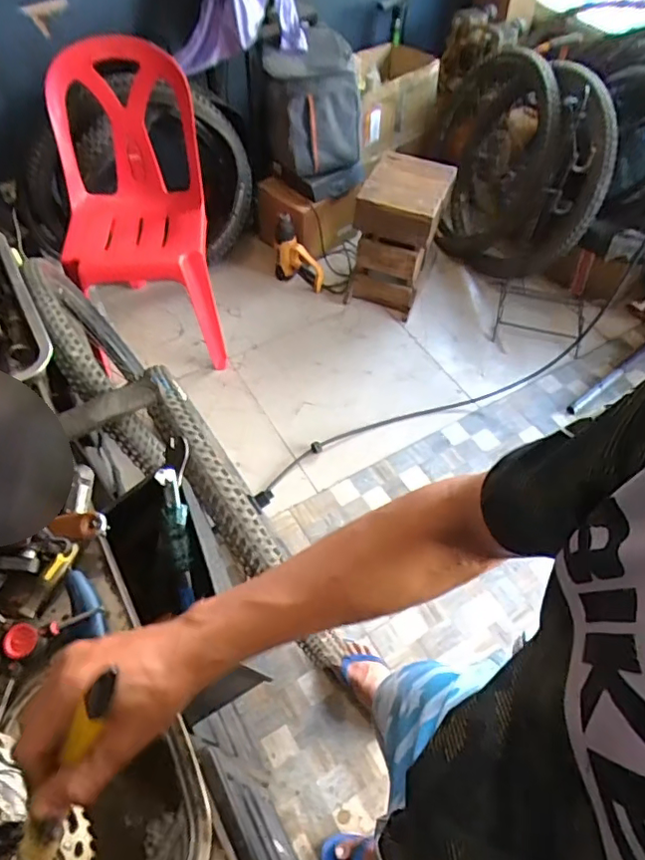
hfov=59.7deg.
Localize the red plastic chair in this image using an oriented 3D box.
[{"bbox_3d":[-0.544,-0.616,1.633,0.400,0.721,0.474,-8,55,-5],"label":"red plastic chair"}]

